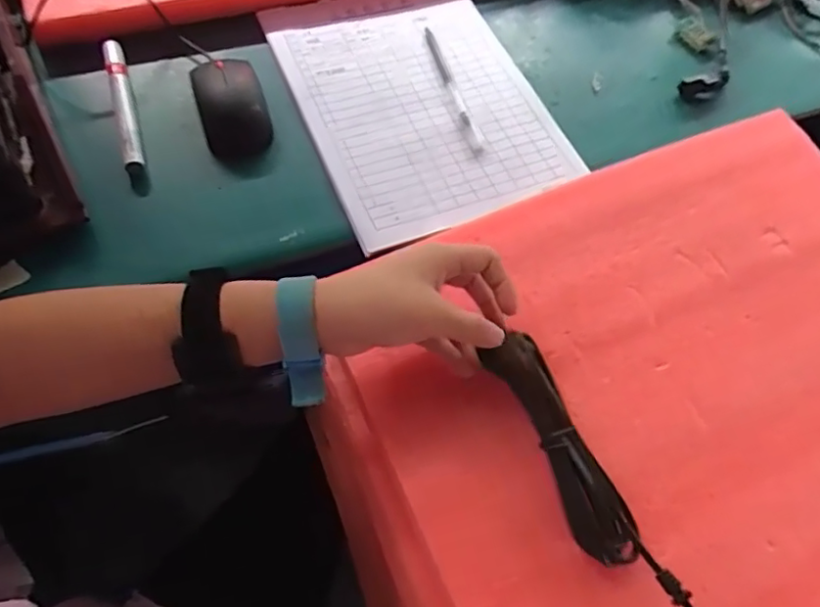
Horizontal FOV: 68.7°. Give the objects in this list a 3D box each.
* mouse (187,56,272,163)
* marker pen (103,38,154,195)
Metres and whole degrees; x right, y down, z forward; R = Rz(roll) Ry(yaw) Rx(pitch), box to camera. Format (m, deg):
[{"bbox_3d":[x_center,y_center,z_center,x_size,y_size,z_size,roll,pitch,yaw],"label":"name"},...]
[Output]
[{"bbox_3d":[-0.151,-0.167,0.502,0.053,0.031,0.088,-18,65,-13],"label":"mouse"},{"bbox_3d":[-0.234,-0.155,0.494,0.017,0.021,0.153,-15,64,-12],"label":"marker pen"}]

